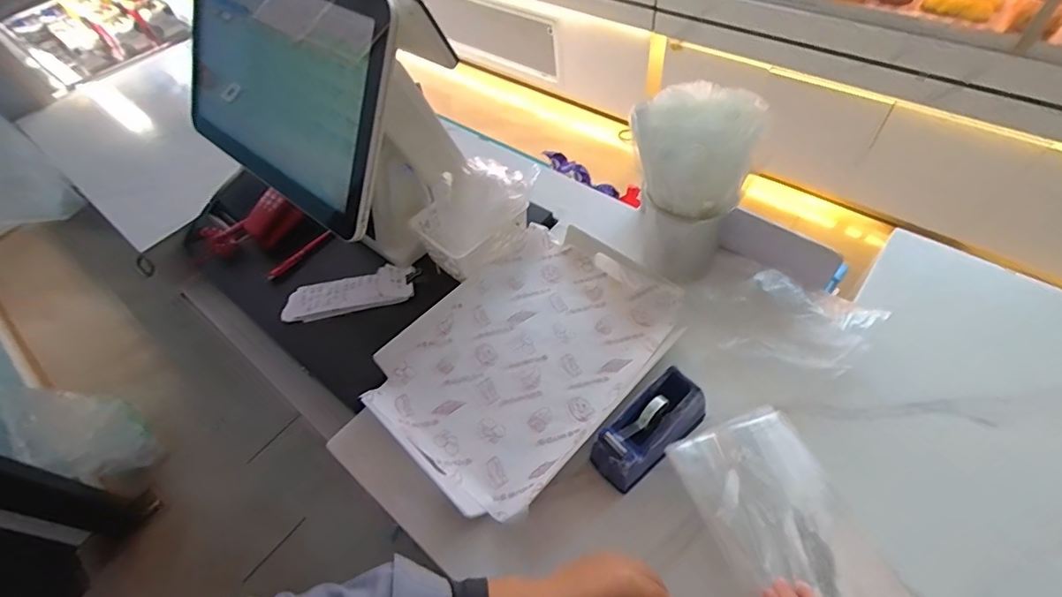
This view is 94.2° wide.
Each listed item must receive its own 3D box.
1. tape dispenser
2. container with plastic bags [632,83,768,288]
[{"bbox_3d":[0.133,0.139,0.540,0.137,0.089,0.053,-36,58,-18],"label":"tape dispenser"},{"bbox_3d":[0.185,-0.126,0.610,0.125,0.244,0.102,26,61,23],"label":"container with plastic bags"}]

